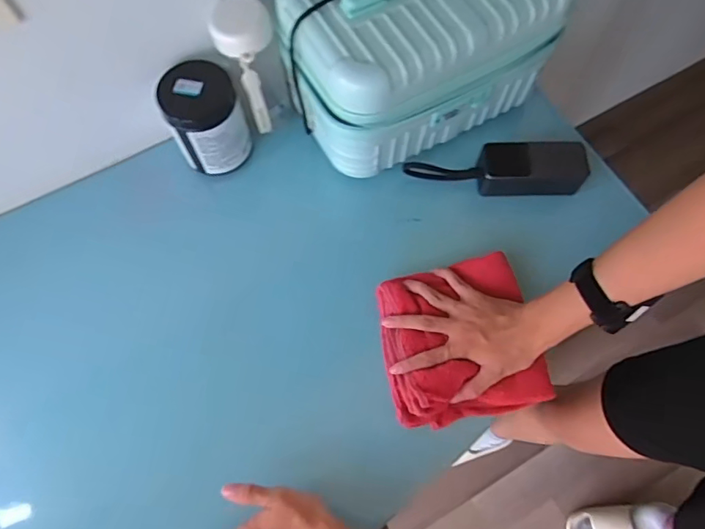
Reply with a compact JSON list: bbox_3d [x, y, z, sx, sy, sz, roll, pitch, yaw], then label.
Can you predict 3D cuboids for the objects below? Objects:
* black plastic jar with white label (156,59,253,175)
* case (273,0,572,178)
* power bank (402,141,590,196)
[{"bbox_3d":[-0.183,-0.183,0.653,0.089,0.111,0.084,0,68,1],"label":"black plastic jar with white label"},{"bbox_3d":[0.089,-0.265,0.624,0.316,0.186,0.178,-24,70,-8],"label":"case"},{"bbox_3d":[0.182,-0.124,0.665,0.218,0.047,0.052,2,69,2],"label":"power bank"}]

